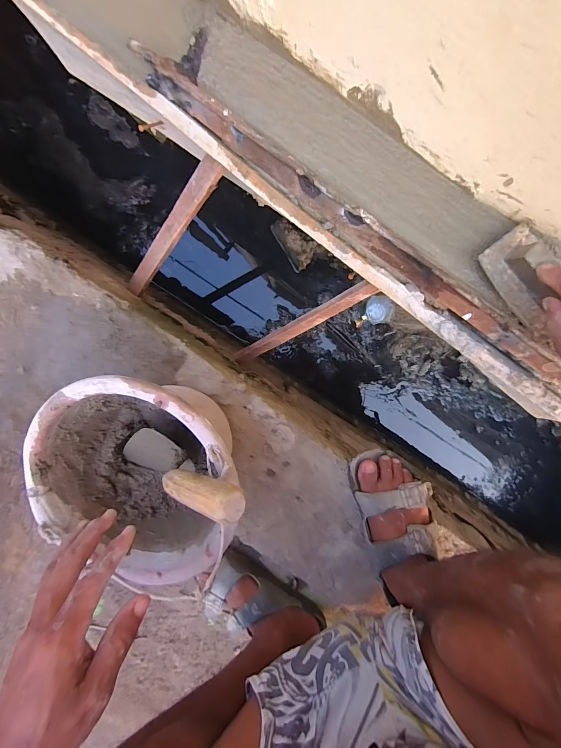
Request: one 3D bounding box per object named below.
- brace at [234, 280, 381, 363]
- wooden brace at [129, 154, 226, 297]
[{"bbox_3d":[0.025,-0.077,0.530,0.293,0.023,0.028,-24,99,39],"label":"brace"},{"bbox_3d":[-0.181,-0.222,0.508,0.300,0.014,0.033,-32,98,39],"label":"wooden brace"}]

